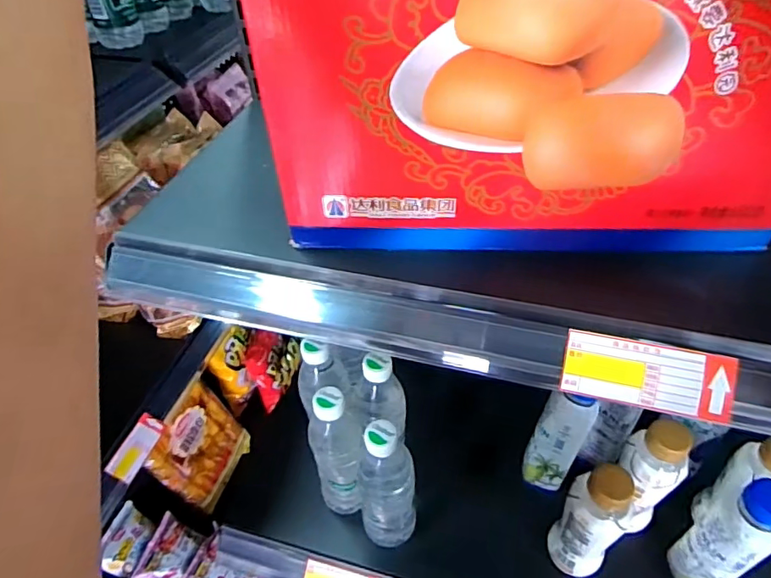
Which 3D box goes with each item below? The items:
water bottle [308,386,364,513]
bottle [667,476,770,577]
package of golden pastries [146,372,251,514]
[{"bbox_3d":[-0.053,0.192,0.591,0.056,0.217,0.063,-11,44,-8],"label":"water bottle"},{"bbox_3d":[0.342,0.250,0.517,0.054,0.176,0.052,-14,44,-12],"label":"bottle"},{"bbox_3d":[-0.439,0.356,1.208,0.030,0.270,0.221,-4,42,27],"label":"package of golden pastries"}]

